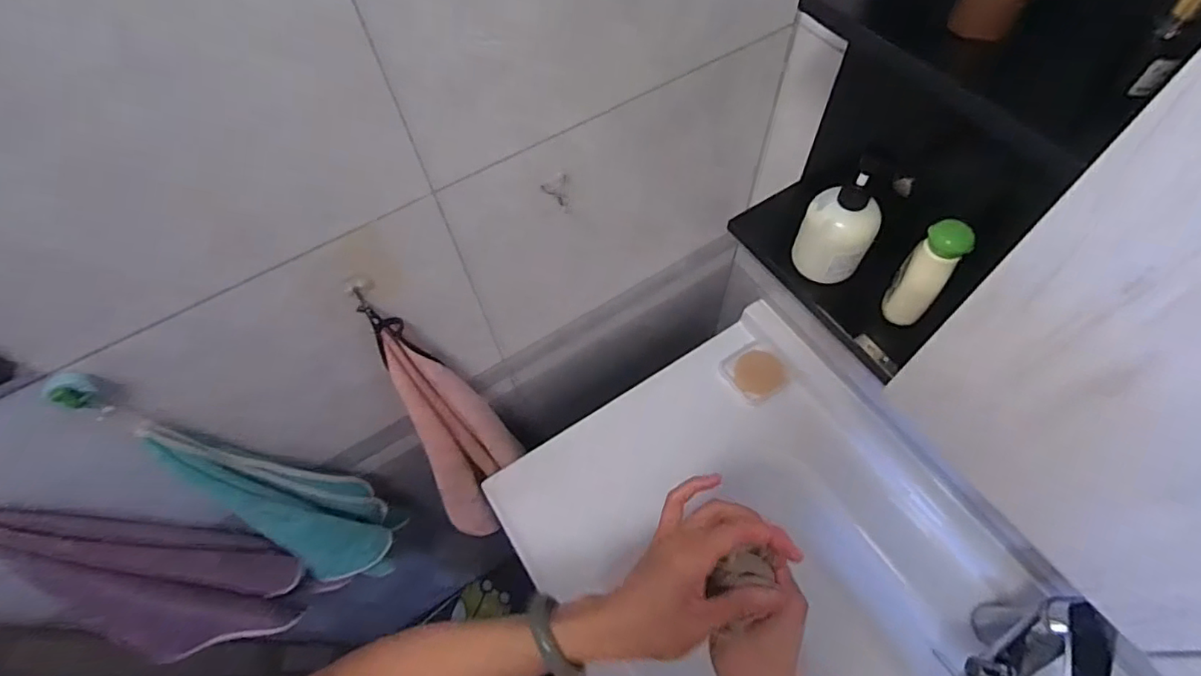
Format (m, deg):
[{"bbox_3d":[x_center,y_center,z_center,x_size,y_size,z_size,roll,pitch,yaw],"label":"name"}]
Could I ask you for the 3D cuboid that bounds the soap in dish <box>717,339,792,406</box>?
[{"bbox_3d":[0.233,0.048,0.831,0.088,0.021,0.086,-33,64,-15],"label":"soap in dish"}]

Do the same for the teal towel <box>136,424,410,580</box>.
[{"bbox_3d":[-0.340,0.212,0.662,0.113,0.410,0.085,-30,63,-13],"label":"teal towel"}]

